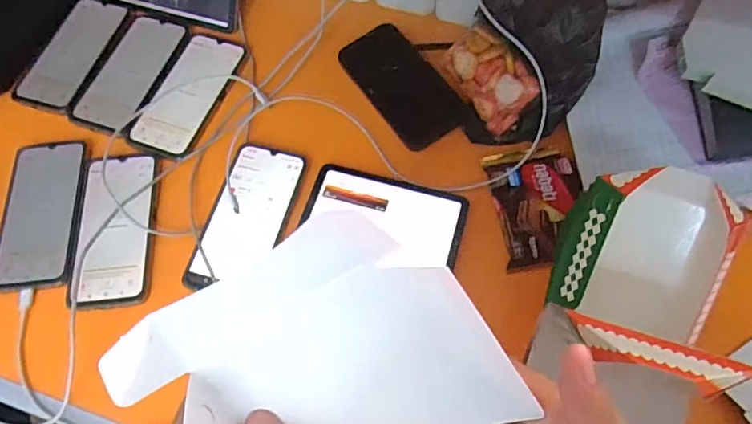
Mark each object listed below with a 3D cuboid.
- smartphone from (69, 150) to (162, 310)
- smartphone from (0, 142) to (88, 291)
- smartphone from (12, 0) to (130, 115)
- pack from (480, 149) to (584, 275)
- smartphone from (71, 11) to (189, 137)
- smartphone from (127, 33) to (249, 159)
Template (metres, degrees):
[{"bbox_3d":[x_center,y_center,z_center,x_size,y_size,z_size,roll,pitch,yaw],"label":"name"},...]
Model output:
[{"bbox_3d":[-0.270,0.013,0.540,0.078,0.015,0.167,-5,64,-1],"label":"smartphone"},{"bbox_3d":[-0.355,0.000,0.561,0.084,0.015,0.162,-5,64,0],"label":"smartphone"},{"bbox_3d":[-0.372,-0.199,0.649,0.083,0.009,0.165,17,66,10],"label":"smartphone"},{"bbox_3d":[0.168,-0.006,0.538,0.089,0.024,0.124,-10,65,-3],"label":"pack"},{"bbox_3d":[-0.295,-0.170,0.634,0.082,0.008,0.164,18,66,10],"label":"smartphone"},{"bbox_3d":[-0.218,-0.140,0.619,0.083,0.011,0.163,18,67,10],"label":"smartphone"}]

